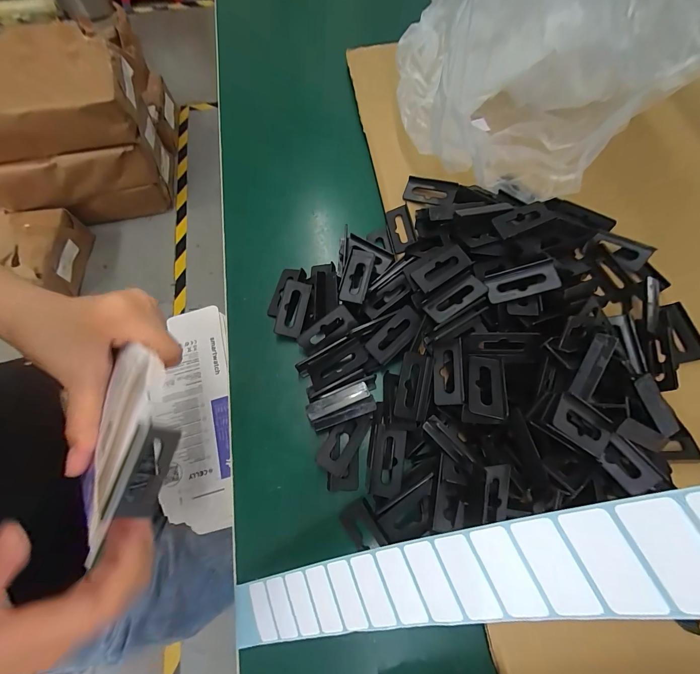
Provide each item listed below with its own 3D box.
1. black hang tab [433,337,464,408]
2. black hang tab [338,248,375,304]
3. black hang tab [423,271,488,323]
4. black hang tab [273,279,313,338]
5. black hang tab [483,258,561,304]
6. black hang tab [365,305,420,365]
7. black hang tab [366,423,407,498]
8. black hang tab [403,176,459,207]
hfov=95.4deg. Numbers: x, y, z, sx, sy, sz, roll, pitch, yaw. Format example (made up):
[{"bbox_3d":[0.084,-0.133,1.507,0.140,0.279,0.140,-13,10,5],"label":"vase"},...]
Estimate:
[{"bbox_3d":[0.069,0.025,0.226,0.022,0.008,0.046,-11,64,34],"label":"black hang tab"},{"bbox_3d":[0.006,-0.054,0.271,0.022,0.005,0.058,13,64,3],"label":"black hang tab"},{"bbox_3d":[0.079,-0.030,0.243,0.044,0.011,0.021,-32,72,-10],"label":"black hang tab"},{"bbox_3d":[-0.048,-0.023,0.267,0.022,0.006,0.047,14,77,-11],"label":"black hang tab"},{"bbox_3d":[0.125,-0.040,0.232,0.047,0.006,0.023,-11,72,18],"label":"black hang tab"},{"bbox_3d":[0.034,-0.002,0.249,0.047,0.004,0.022,-42,101,0],"label":"black hang tab"},{"bbox_3d":[0.025,0.087,0.224,0.025,0.008,0.046,7,70,3],"label":"black hang tab"},{"bbox_3d":[0.075,-0.137,0.300,0.048,0.005,0.023,17,97,20],"label":"black hang tab"}]

